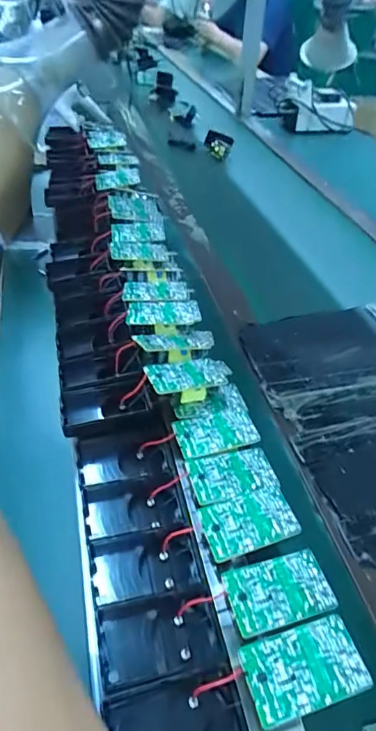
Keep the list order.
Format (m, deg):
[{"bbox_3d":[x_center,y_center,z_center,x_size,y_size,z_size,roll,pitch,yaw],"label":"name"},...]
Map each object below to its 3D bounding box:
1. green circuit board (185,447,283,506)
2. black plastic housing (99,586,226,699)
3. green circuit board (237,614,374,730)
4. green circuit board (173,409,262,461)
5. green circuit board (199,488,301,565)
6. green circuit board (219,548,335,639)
[{"bbox_3d":[0.033,0.081,0.338,0.064,0.004,0.038,-7,45,-17],"label":"green circuit board"},{"bbox_3d":[-0.017,0.164,0.278,0.071,0.026,0.042,-5,43,-13],"label":"black plastic housing"},{"bbox_3d":[0.063,0.164,0.249,0.064,0.005,0.038,-8,44,-15],"label":"green circuit board"},{"bbox_3d":[0.023,0.052,0.364,0.065,0.004,0.038,-9,44,-17],"label":"green circuit board"},{"bbox_3d":[0.042,0.104,0.310,0.063,0.004,0.037,-10,45,-17],"label":"green circuit board"},{"bbox_3d":[0.056,0.138,0.280,0.064,0.005,0.038,-9,44,-16],"label":"green circuit board"}]

